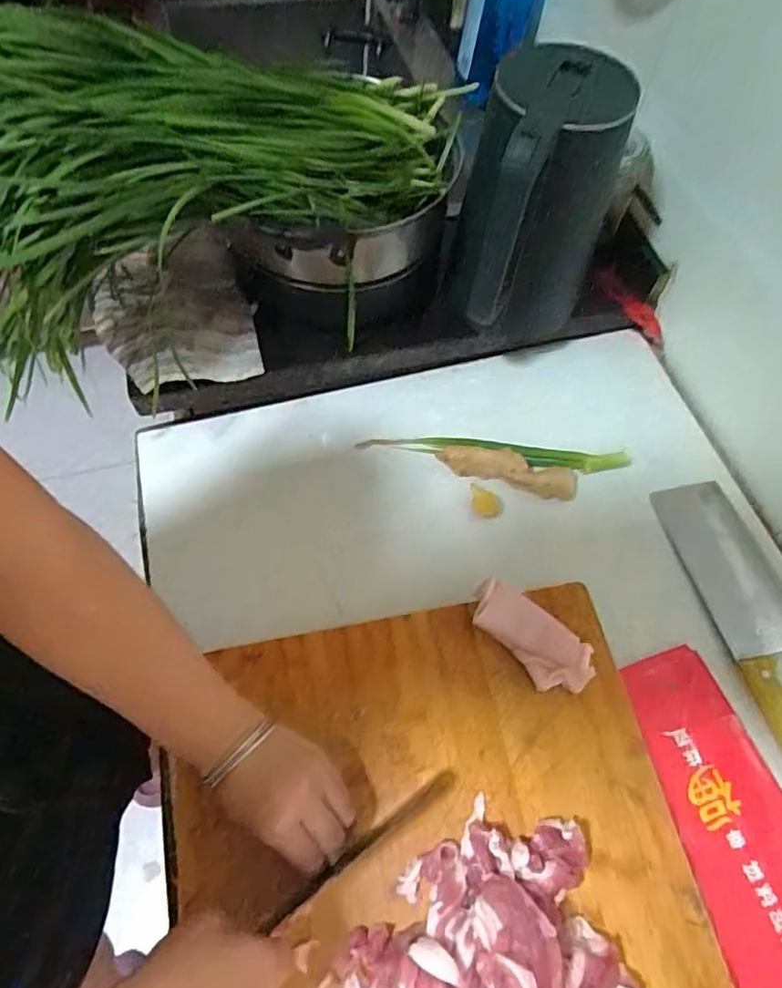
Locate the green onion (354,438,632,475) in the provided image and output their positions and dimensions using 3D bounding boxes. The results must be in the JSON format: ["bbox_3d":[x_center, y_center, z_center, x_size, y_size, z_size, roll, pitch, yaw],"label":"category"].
[{"bbox_3d":[0.108,-0.046,0.620,0.281,0.015,0.025,5,63,4],"label":"green onion"}]

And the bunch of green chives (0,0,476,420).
[{"bbox_3d":[-0.154,-0.312,0.506,0.478,0.153,0.241,-32,67,-16],"label":"bunch of green chives"}]

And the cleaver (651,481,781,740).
[{"bbox_3d":[0.338,0.112,0.539,0.082,0.014,0.282,-13,63,-5],"label":"cleaver"}]

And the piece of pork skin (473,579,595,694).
[{"bbox_3d":[0.117,0.121,0.499,0.048,0.021,0.111,-41,69,-18],"label":"piece of pork skin"}]

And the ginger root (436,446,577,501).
[{"bbox_3d":[0.120,-0.025,0.605,0.139,0.023,0.031,14,64,8],"label":"ginger root"}]

